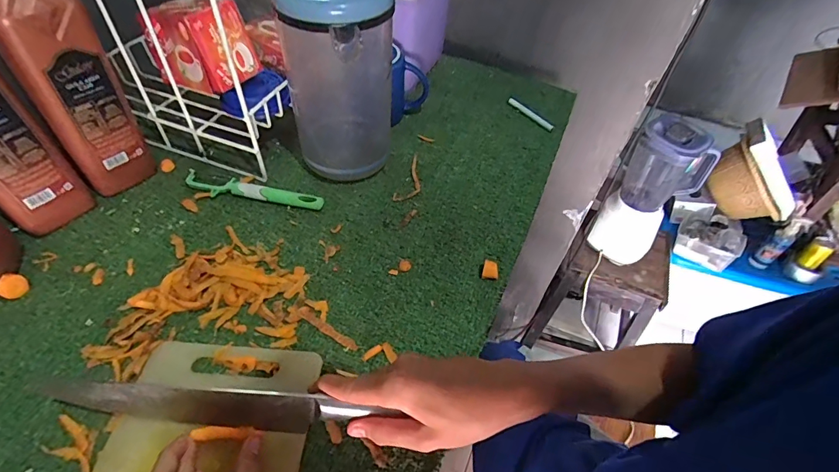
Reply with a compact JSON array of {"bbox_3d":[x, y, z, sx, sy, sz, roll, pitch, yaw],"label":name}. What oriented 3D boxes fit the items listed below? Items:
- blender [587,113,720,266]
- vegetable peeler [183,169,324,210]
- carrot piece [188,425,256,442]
[{"bbox_3d":[0.578,-0.100,1.063,0.175,0.381,0.153,-35,60,-30],"label":"blender"},{"bbox_3d":[-0.205,-0.055,0.515,0.179,0.014,0.030,11,49,7],"label":"vegetable peeler"},{"bbox_3d":[-0.150,0.150,0.322,0.045,0.007,0.009,2,48,-7],"label":"carrot piece"}]

